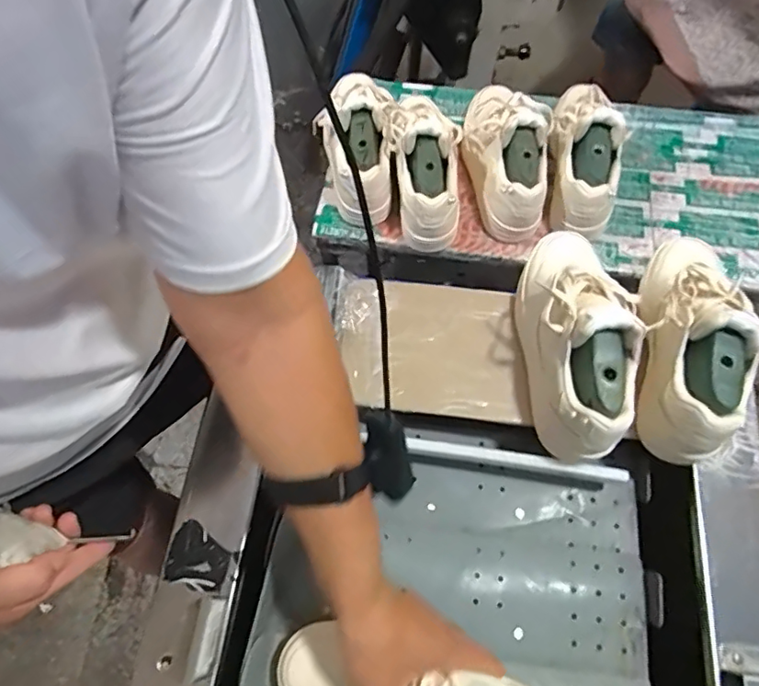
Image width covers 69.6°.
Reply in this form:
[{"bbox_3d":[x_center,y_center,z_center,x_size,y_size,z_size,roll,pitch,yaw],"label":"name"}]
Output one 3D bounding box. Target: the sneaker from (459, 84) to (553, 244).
[{"bbox_3d":[0.180,-0.289,0.782,0.110,0.123,0.260,3,66,3],"label":"sneaker"}]

